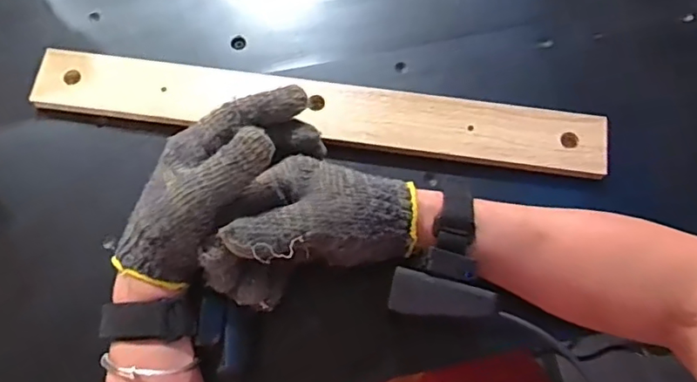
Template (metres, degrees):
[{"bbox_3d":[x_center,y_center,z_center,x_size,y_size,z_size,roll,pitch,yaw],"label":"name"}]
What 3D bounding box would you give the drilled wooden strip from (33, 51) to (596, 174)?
[{"bbox_3d":[-0.028,-0.066,0.467,0.467,0.010,0.049,8,72,4],"label":"drilled wooden strip"}]

